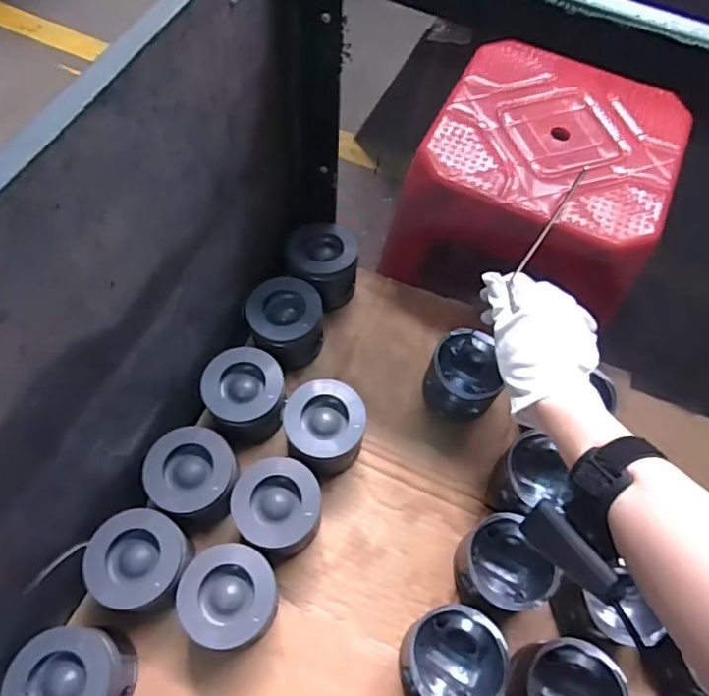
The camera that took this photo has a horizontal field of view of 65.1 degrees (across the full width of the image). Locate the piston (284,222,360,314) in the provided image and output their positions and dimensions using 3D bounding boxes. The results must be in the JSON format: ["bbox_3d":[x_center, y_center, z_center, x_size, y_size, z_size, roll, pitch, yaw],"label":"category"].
[{"bbox_3d":[-0.039,-0.096,0.692,0.088,0.073,0.097,-5,63,-6],"label":"piston"}]

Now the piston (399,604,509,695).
[{"bbox_3d":[0.088,0.285,0.512,0.087,0.079,0.082,1,63,-3],"label":"piston"}]

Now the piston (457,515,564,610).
[{"bbox_3d":[0.147,0.218,0.556,0.091,0.073,0.088,1,63,-3],"label":"piston"}]

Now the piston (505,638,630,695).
[{"bbox_3d":[0.185,0.307,0.498,0.088,0.075,0.084,22,64,8],"label":"piston"}]

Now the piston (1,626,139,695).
[{"bbox_3d":[-0.244,0.294,0.489,0.089,0.076,0.083,1,63,-3],"label":"piston"}]

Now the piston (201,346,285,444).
[{"bbox_3d":[-0.115,0.056,0.605,0.087,0.062,0.096,-21,66,-13],"label":"piston"}]

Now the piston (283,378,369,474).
[{"bbox_3d":[-0.033,0.087,0.601,0.082,0.072,0.082,1,63,-3],"label":"piston"}]

